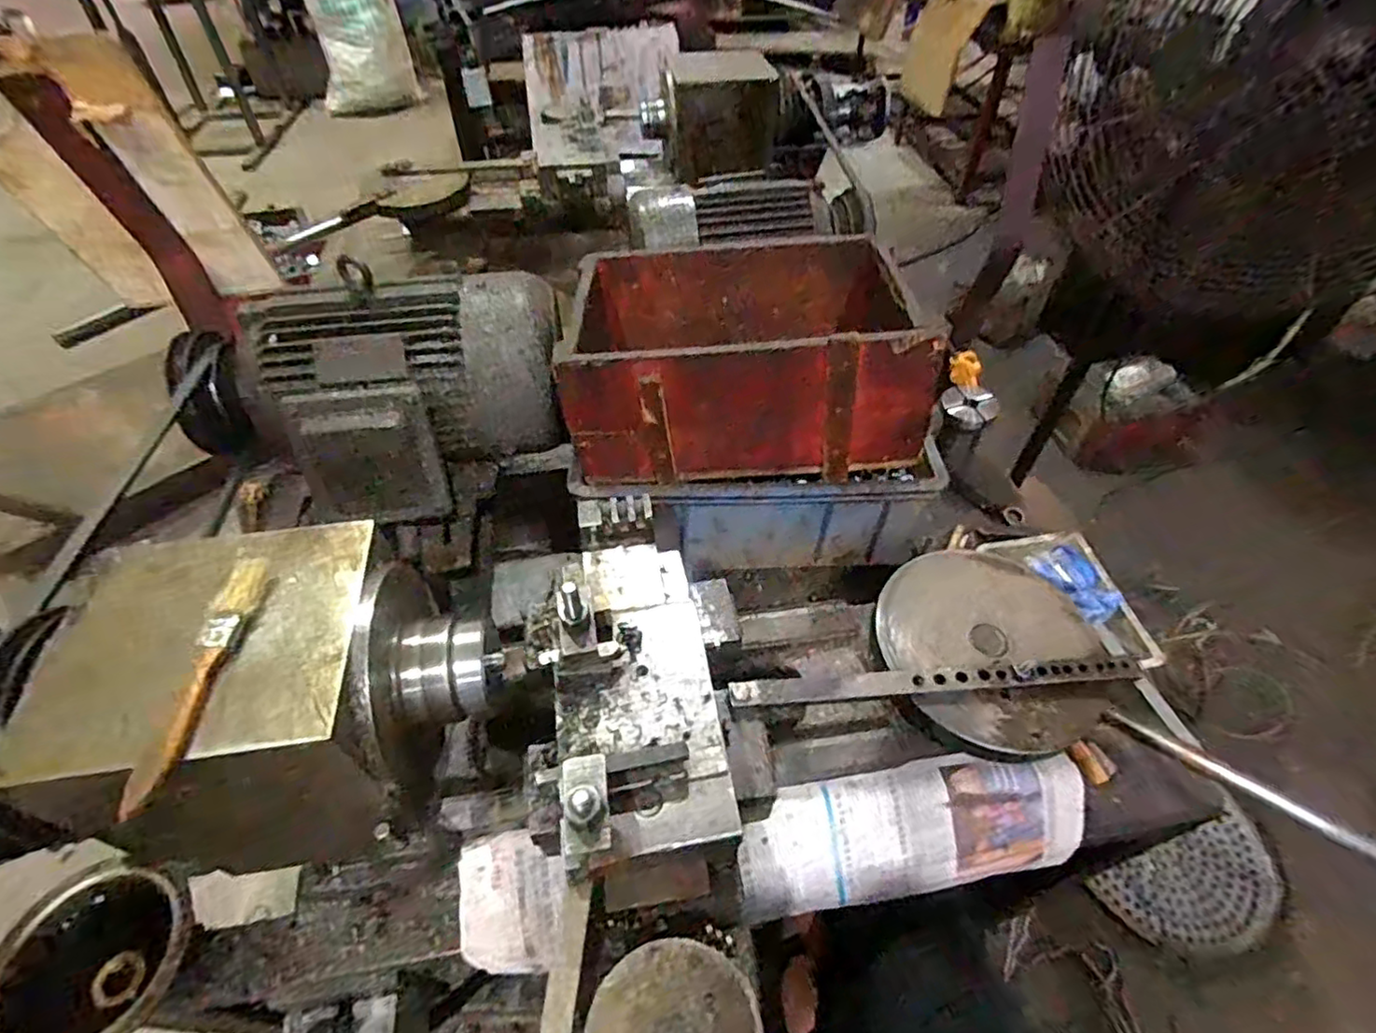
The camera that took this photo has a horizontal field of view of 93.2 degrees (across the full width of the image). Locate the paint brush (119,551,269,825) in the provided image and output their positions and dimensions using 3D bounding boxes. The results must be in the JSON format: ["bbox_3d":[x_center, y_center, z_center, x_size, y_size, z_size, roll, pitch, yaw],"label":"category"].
[{"bbox_3d":[-0.269,0.086,0.362,0.020,0.011,0.148,-2,49,-2],"label":"paint brush"}]

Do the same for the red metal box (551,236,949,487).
[{"bbox_3d":[0.053,-0.184,0.705,0.353,0.149,0.256,-1,49,-1],"label":"red metal box"}]

